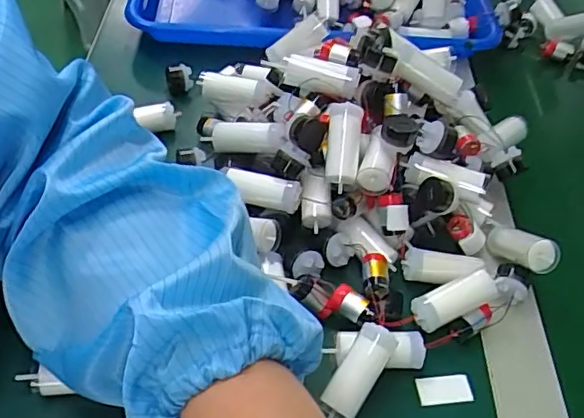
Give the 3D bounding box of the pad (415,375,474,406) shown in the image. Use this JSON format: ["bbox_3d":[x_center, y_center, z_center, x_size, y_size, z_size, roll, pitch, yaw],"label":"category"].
[{"bbox_3d":[0.086,0.101,0.326,0.031,0.004,0.015,-2,49,-8],"label":"pad"}]

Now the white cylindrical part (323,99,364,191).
[{"bbox_3d":[0.033,-0.040,0.366,0.021,0.024,0.055,3,87,-3],"label":"white cylindrical part"}]

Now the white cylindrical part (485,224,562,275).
[{"bbox_3d":[0.146,0.024,0.368,0.020,0.022,0.055,-8,12,-13],"label":"white cylindrical part"}]

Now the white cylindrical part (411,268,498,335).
[{"bbox_3d":[0.095,0.053,0.340,0.050,0.015,0.019,-27,54,0],"label":"white cylindrical part"}]

